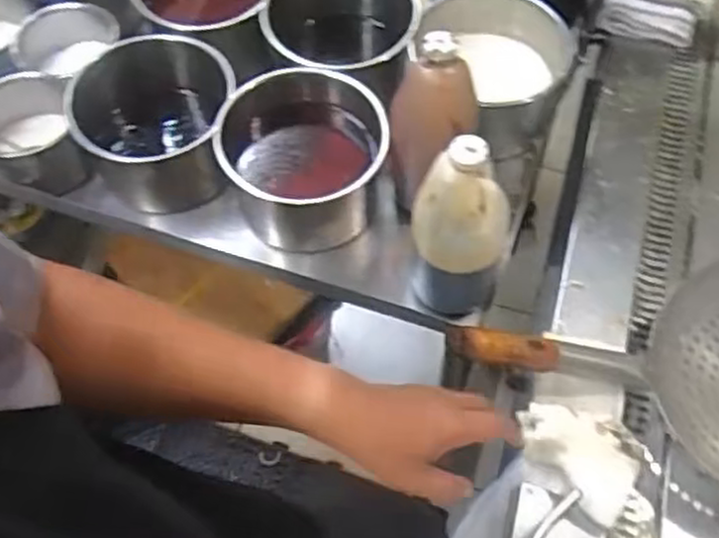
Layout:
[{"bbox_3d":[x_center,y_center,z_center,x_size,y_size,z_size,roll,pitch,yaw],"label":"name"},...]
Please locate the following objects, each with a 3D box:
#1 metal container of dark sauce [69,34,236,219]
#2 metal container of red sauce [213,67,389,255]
[{"bbox_3d":[-0.232,-0.157,0.833,0.176,0.115,0.179,-4,62,-2],"label":"metal container of dark sauce"},{"bbox_3d":[-0.060,-0.115,0.810,0.169,0.118,0.167,1,61,0],"label":"metal container of red sauce"}]

